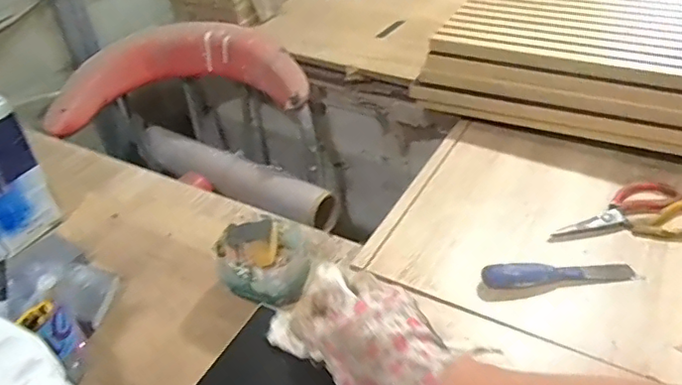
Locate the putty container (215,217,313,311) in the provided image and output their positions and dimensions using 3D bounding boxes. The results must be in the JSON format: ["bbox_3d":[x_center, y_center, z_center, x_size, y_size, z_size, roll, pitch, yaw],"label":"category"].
[{"bbox_3d":[-0.087,0.073,0.627,0.105,0.070,0.085,-7,39,-5],"label":"putty container"}]

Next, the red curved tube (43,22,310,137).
[{"bbox_3d":[-0.308,-0.237,1.094,0.466,0.091,0.269,-7,39,-5],"label":"red curved tube"}]

